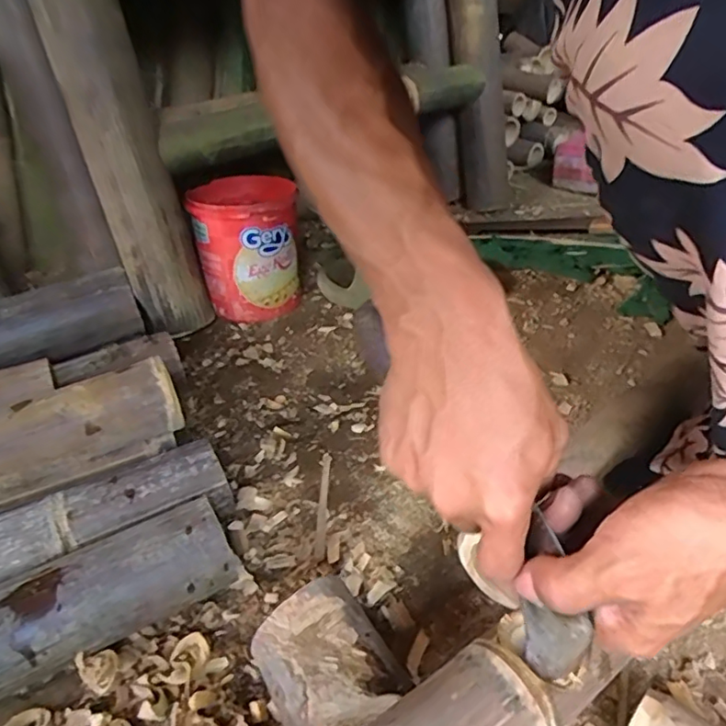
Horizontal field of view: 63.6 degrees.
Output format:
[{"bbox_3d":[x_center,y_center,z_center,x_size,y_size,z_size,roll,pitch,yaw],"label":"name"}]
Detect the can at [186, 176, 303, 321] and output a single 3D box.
[{"bbox_3d":[-0.154,-0.158,0.801,0.136,0.162,0.151,-4,34,-2],"label":"can"}]

